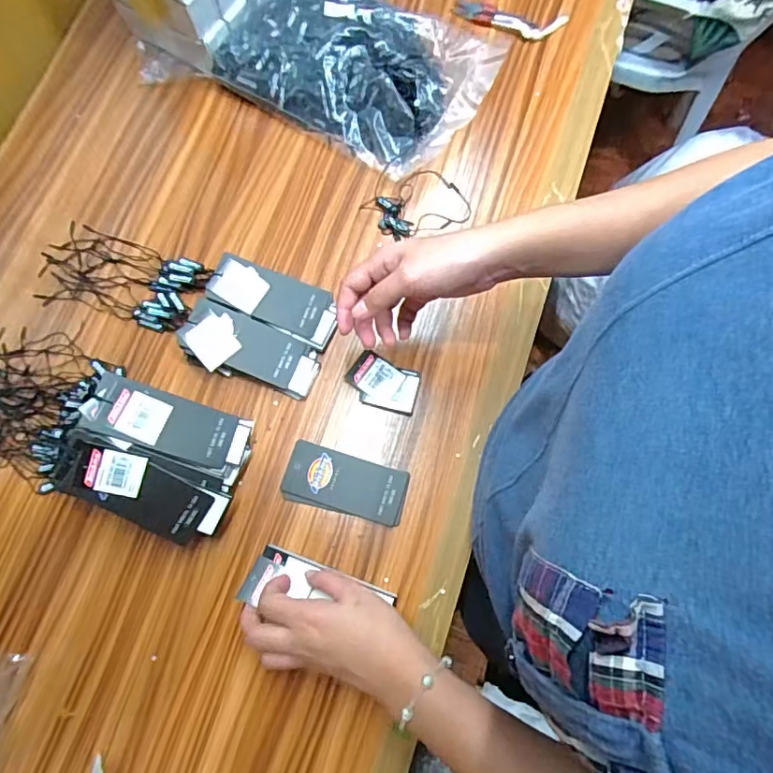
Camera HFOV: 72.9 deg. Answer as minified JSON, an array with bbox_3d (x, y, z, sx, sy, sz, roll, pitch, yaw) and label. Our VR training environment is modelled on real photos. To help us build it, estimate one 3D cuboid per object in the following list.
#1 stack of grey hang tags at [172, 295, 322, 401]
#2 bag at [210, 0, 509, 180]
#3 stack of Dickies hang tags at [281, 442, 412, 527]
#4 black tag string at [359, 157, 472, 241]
[{"bbox_3d":[-0.129,-0.033,0.500,0.129,0.024,0.058,22,77,-7],"label":"stack of grey hang tags"},{"bbox_3d":[-0.028,-0.354,0.562,0.267,0.063,0.187,30,78,7],"label":"bag"},{"bbox_3d":[-0.038,0.088,0.479,0.110,0.006,0.054,14,76,4],"label":"stack of Dickies hang tags"},{"bbox_3d":[0.033,-0.191,0.546,0.102,0.014,0.087,28,78,7],"label":"black tag string"}]

